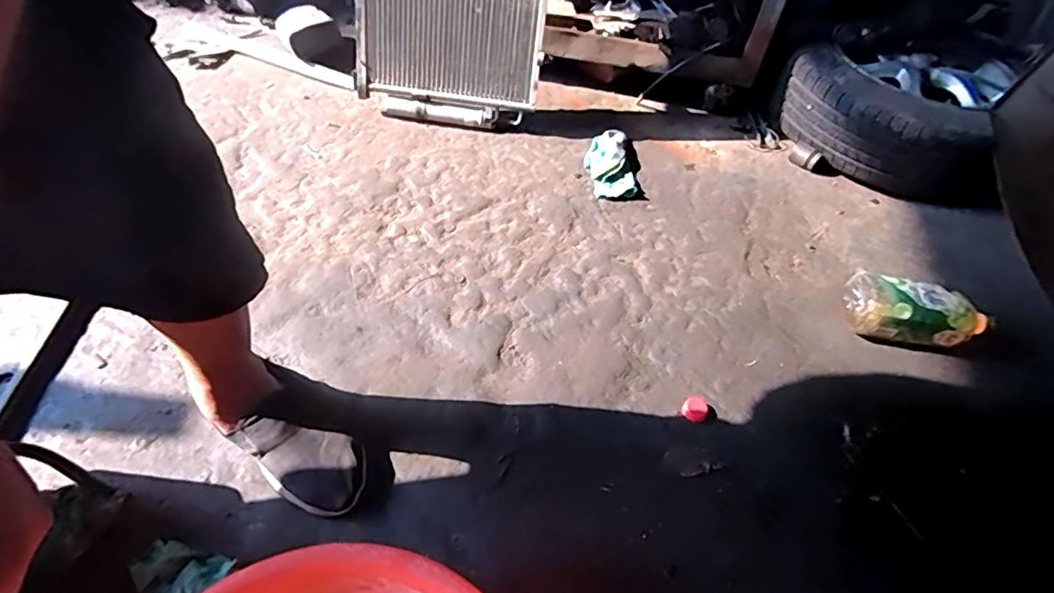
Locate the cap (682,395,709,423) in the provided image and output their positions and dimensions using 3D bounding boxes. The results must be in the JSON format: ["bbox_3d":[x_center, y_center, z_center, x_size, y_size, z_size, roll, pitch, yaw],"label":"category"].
[{"bbox_3d":[0.231,0.155,0.763,0.033,0.012,0.035,3,50,-4],"label":"cap"}]

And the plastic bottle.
[{"bbox_3d":[0.602,0.029,0.868,0.192,0.086,0.081,12,50,4],"label":"plastic bottle"}]

